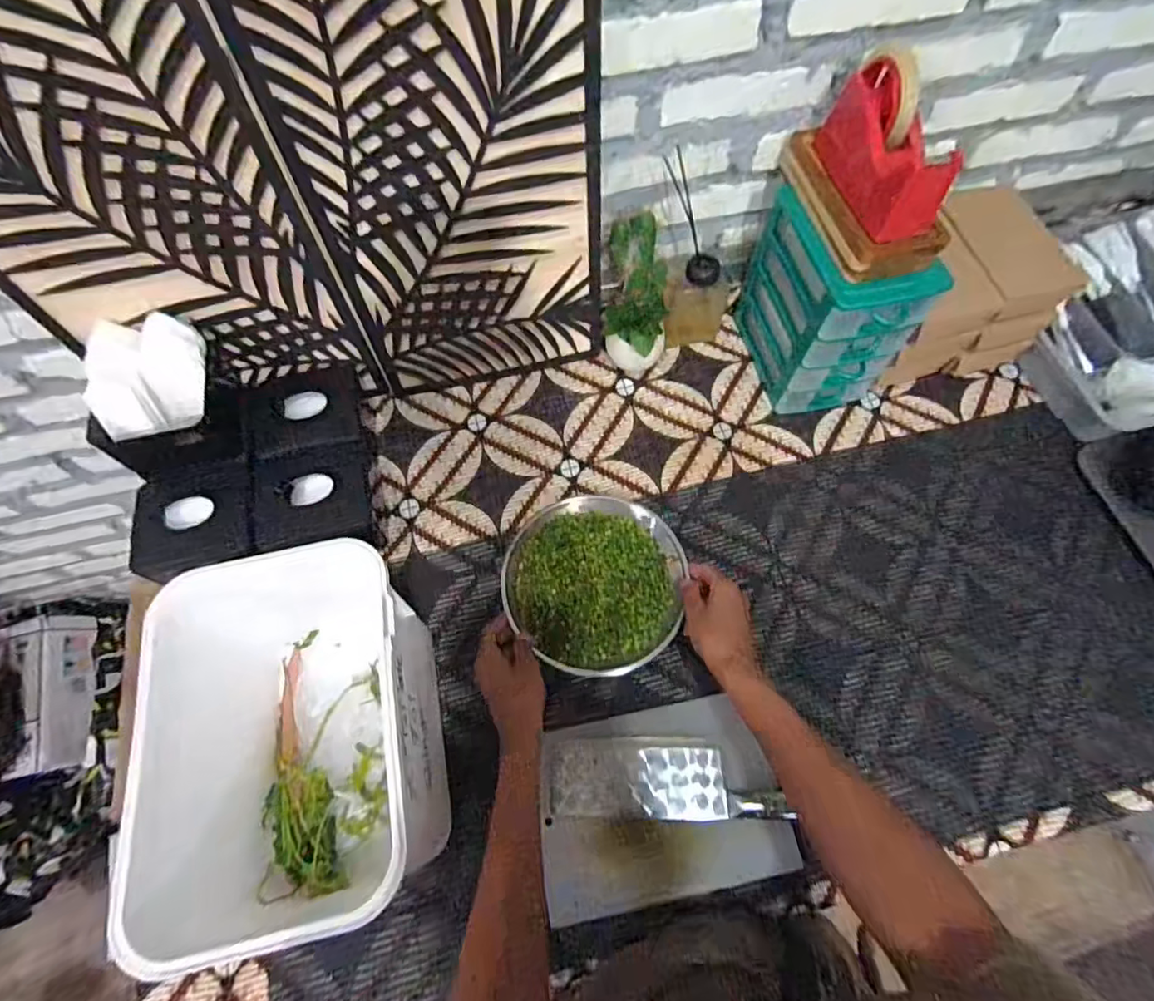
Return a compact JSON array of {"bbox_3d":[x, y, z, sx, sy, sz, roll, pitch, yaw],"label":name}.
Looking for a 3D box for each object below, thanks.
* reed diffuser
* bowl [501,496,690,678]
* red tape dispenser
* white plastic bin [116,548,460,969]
[{"bbox_3d":[0.154,-0.308,0.736,0.102,0.232,0.065,10,67,5],"label":"reed diffuser"},{"bbox_3d":[0.018,0.087,0.638,0.199,0.051,0.201,0,66,1],"label":"bowl"},{"bbox_3d":[0.301,-0.361,0.557,0.062,0.095,0.189,-13,67,-5],"label":"red tape dispenser"},{"bbox_3d":[-0.236,0.213,0.511,0.203,0.206,0.283,-9,66,-3],"label":"white plastic bin"}]

